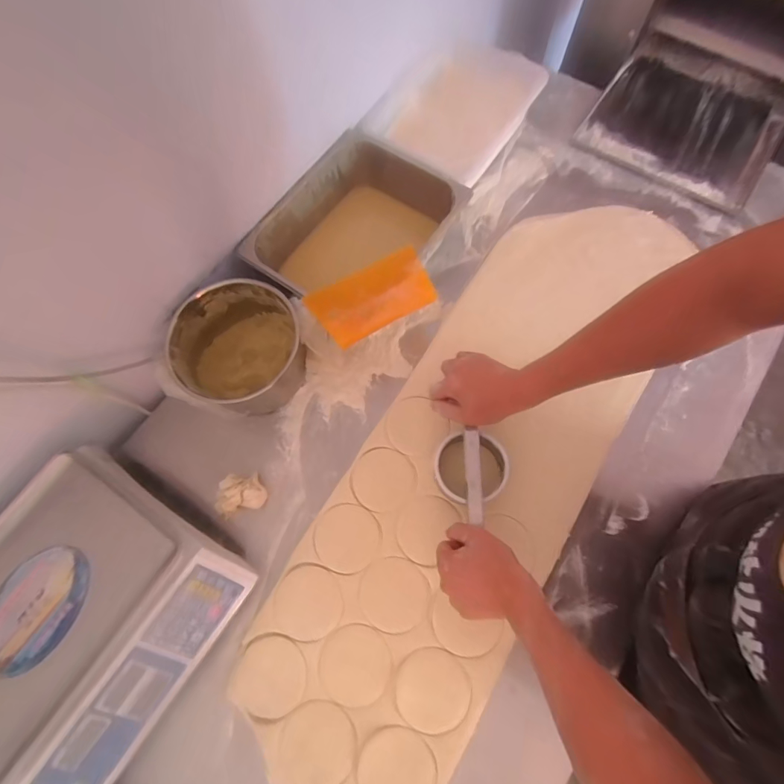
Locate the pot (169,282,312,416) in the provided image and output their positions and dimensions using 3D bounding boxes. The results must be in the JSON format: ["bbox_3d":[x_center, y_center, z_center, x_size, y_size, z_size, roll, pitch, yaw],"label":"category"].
[{"bbox_3d":[-0.232,-0.068,0.664,0.182,0.113,0.175,0,73,1],"label":"pot"}]

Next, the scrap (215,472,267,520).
[{"bbox_3d":[-0.231,0.154,0.636,0.077,0.049,0.058,-16,73,-4],"label":"scrap"}]

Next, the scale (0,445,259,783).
[{"bbox_3d":[-0.408,0.293,0.552,0.312,0.110,0.324,33,76,10],"label":"scale"}]

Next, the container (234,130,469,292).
[{"bbox_3d":[-0.057,-0.272,0.770,0.275,0.162,0.326,29,75,11],"label":"container"}]

